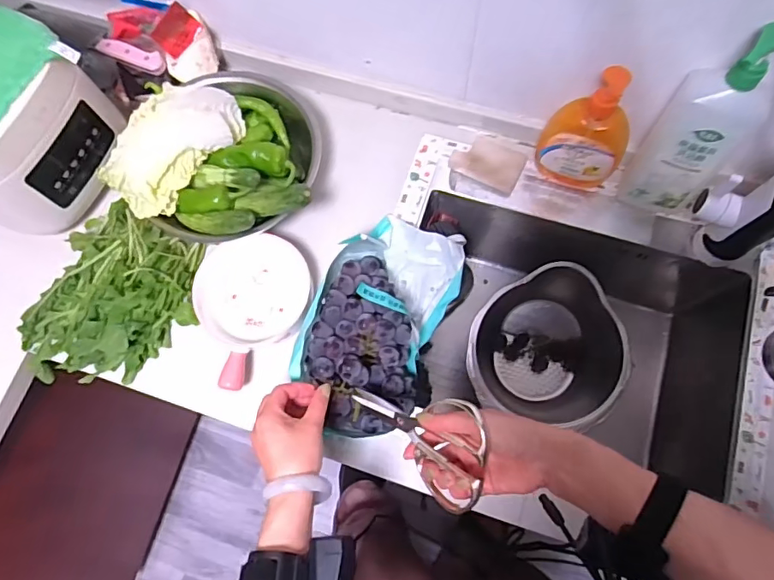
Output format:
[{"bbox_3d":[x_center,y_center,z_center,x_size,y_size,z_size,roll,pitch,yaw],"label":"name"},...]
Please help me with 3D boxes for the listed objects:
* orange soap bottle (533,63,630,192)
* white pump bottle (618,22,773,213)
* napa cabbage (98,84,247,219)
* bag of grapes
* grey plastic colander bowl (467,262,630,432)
[{"bbox_3d":[0.264,-0.204,0.661,0.112,0.185,0.049,17,70,7],"label":"orange soap bottle"},{"bbox_3d":[0.364,-0.180,0.597,0.059,0.271,0.098,-43,75,-14],"label":"white pump bottle"},{"bbox_3d":[-0.280,-0.199,0.667,0.119,0.057,0.206,28,72,11],"label":"napa cabbage"},{"bbox_3d":[-0.008,0.030,0.629,0.156,0.088,0.282,20,71,8],"label":"bag of grapes"},{"bbox_3d":[0.243,0.089,0.799,0.218,0.151,0.215,0,69,1],"label":"grey plastic colander bowl"}]

